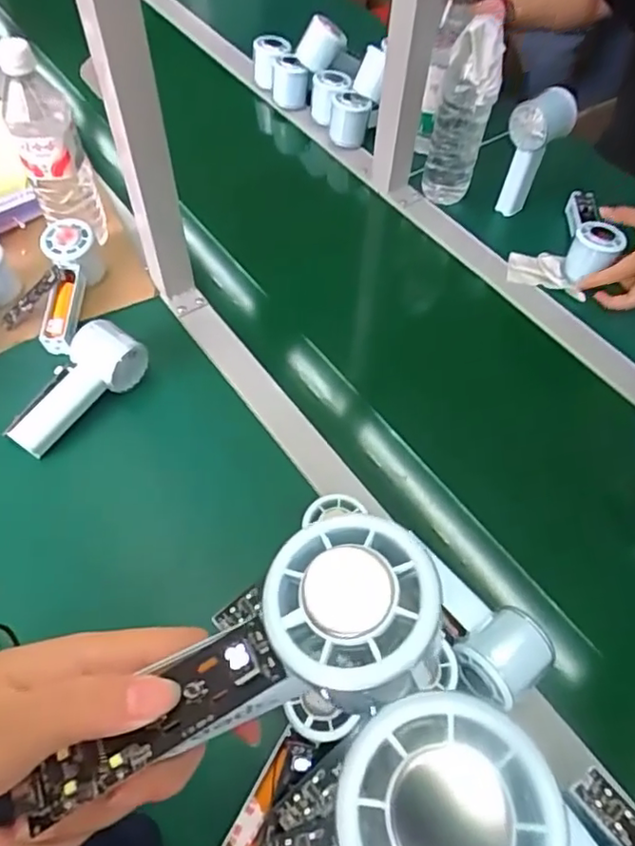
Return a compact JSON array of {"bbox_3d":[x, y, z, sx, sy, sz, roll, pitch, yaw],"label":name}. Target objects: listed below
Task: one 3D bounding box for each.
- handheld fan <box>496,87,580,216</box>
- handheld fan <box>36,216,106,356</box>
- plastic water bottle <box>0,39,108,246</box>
[{"bbox_3d":[0.275,-0.340,0.768,0.074,0.153,0.060,-38,66,-23],"label":"handheld fan"},{"bbox_3d":[-0.279,-0.148,0.669,0.062,0.069,0.159,2,72,-1],"label":"handheld fan"},{"bbox_3d":[-0.283,-0.283,0.641,0.066,0.208,0.053,-19,60,-14],"label":"plastic water bottle"}]

